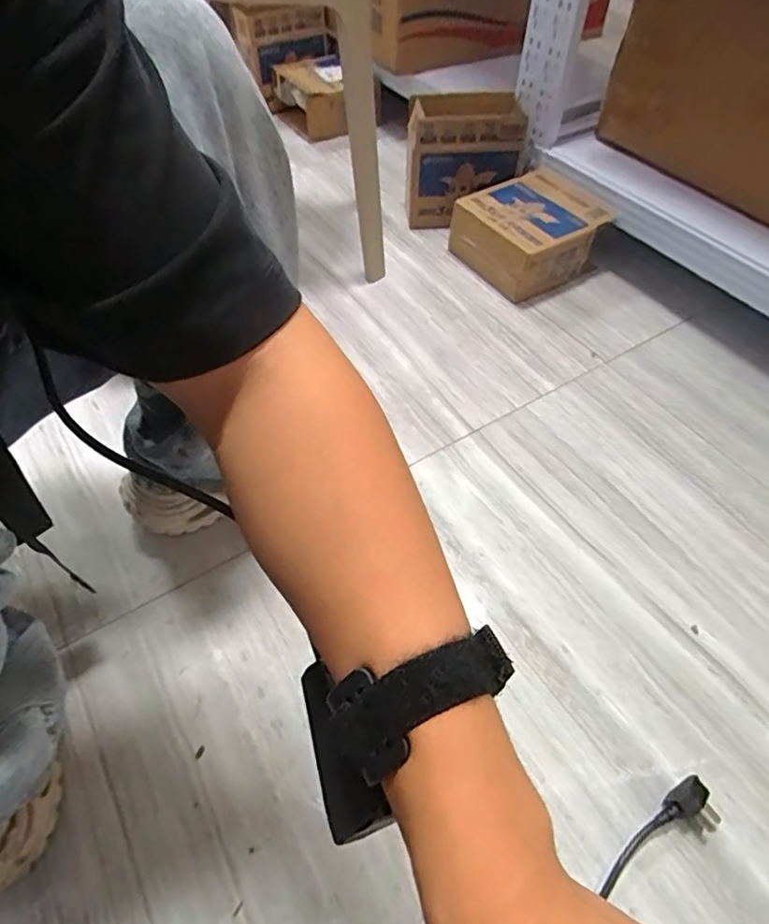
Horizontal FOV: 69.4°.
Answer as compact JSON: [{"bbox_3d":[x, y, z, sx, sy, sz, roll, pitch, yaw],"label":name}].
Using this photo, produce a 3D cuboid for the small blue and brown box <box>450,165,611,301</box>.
[{"bbox_3d":[0.247,-0.394,0.957,0.188,0.106,0.214,-24,57,-18],"label":"small blue and brown box"}]

